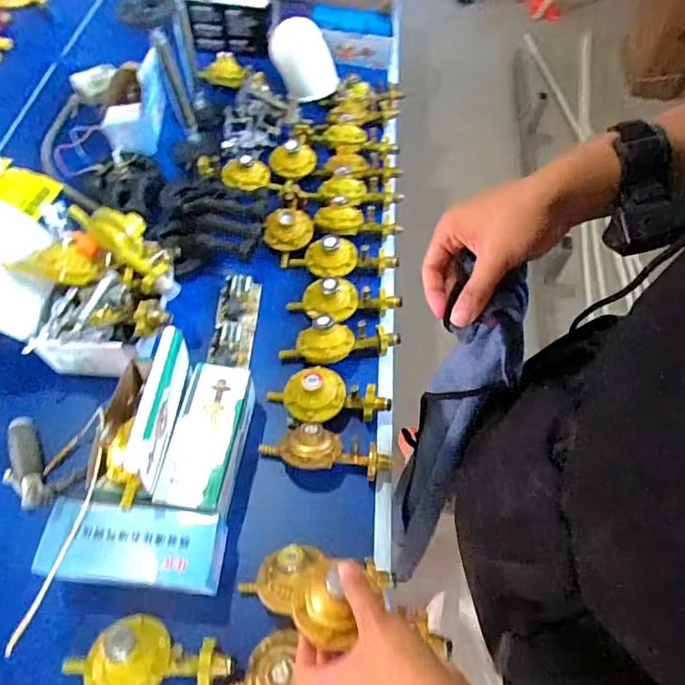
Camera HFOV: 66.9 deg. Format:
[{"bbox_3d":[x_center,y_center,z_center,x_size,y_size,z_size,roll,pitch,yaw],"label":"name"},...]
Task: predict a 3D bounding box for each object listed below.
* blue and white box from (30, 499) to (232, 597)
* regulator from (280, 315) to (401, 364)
[{"bbox_3d":[-0.230,0.227,0.574,0.194,0.051,0.079,3,58,0],"label":"blue and white box"},{"bbox_3d":[-0.003,-0.009,0.746,0.173,0.053,0.070,-13,59,-10],"label":"regulator"}]

